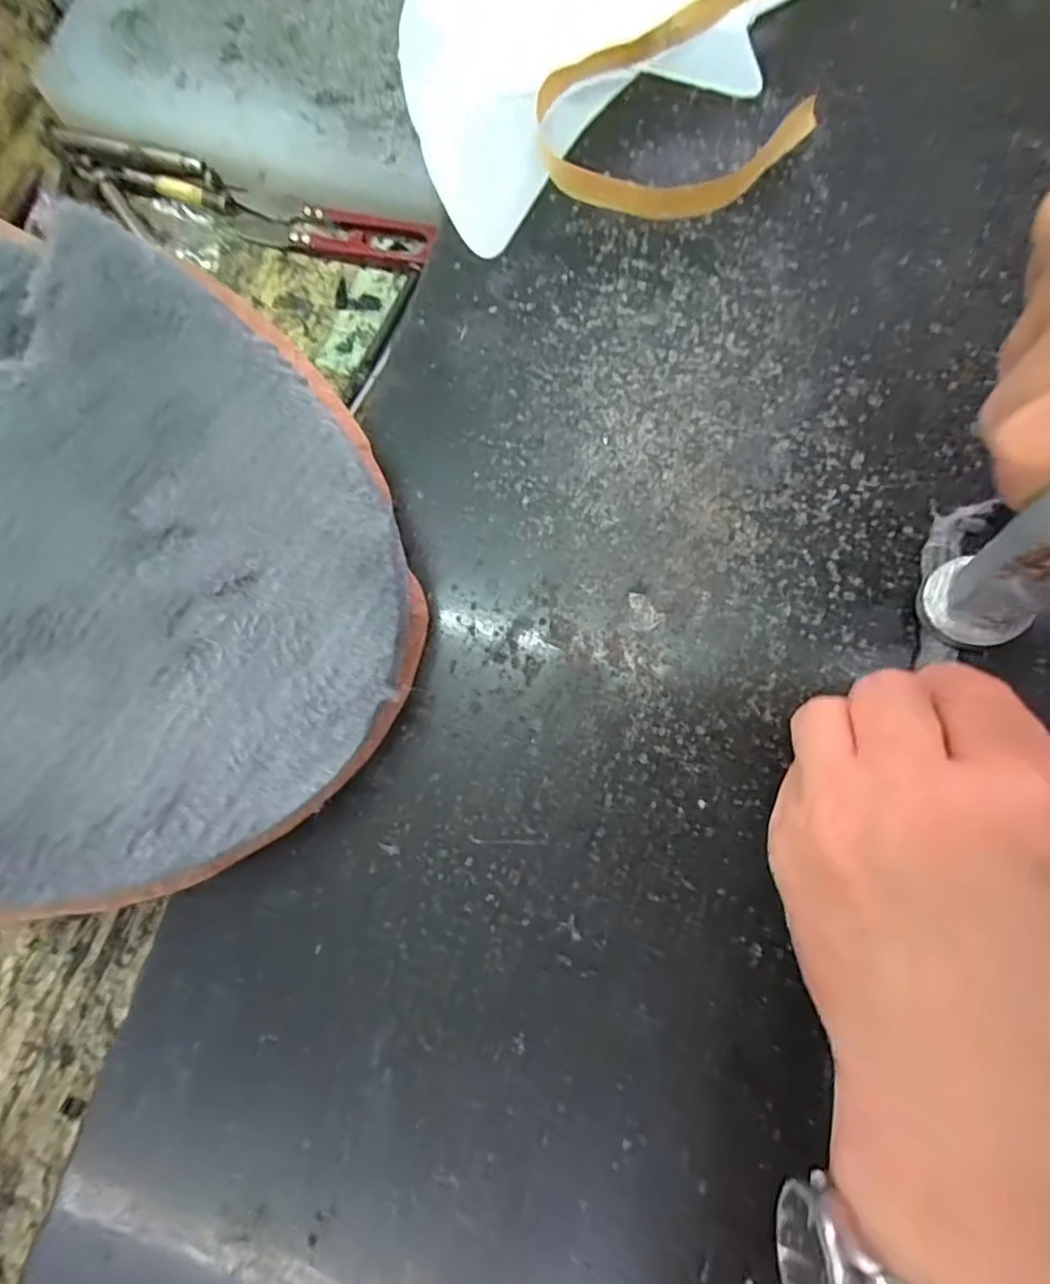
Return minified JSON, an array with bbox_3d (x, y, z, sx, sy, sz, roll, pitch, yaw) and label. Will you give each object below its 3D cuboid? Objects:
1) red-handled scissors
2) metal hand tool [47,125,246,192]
[{"bbox_3d":[-0.090,-0.195,0.274,0.097,0.010,0.023,16,80,6],"label":"red-handled scissors"},{"bbox_3d":[-0.187,-0.234,0.280,0.095,0.009,0.010,17,80,6],"label":"metal hand tool"}]

